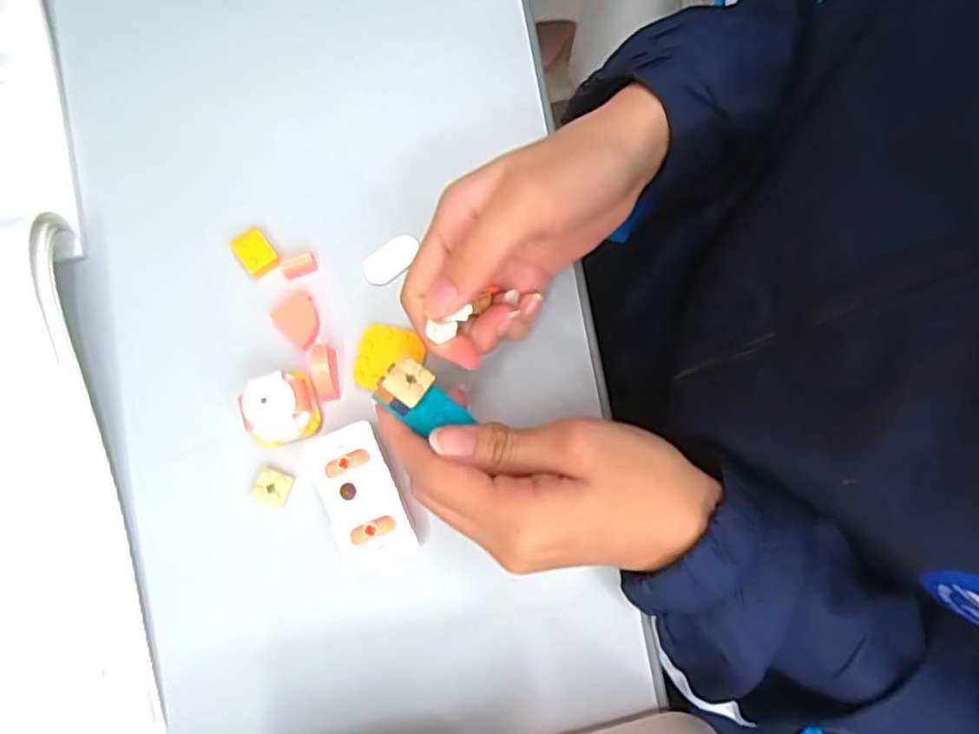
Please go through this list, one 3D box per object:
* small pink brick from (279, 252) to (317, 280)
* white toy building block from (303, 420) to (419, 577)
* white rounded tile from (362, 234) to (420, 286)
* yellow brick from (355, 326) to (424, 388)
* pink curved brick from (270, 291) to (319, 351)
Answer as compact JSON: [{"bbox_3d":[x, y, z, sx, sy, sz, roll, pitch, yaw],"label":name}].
[{"bbox_3d":[-0.098,-0.052,0.336,0.017,0.008,0.009,-22,79,-4],"label":"small pink brick"},{"bbox_3d":[-0.058,0.059,0.302,0.032,0.026,0.062,-23,79,-4],"label":"white toy building block"},{"bbox_3d":[-0.050,-0.055,0.336,0.032,0.004,0.017,-43,81,-8],"label":"white rounded tile"},{"bbox_3d":[-0.049,-0.004,0.324,0.033,0.006,0.031,4,78,1],"label":"yellow brick"},{"bbox_3d":[-0.094,-0.024,0.329,0.025,0.006,0.021,44,82,9],"label":"pink curved brick"}]

